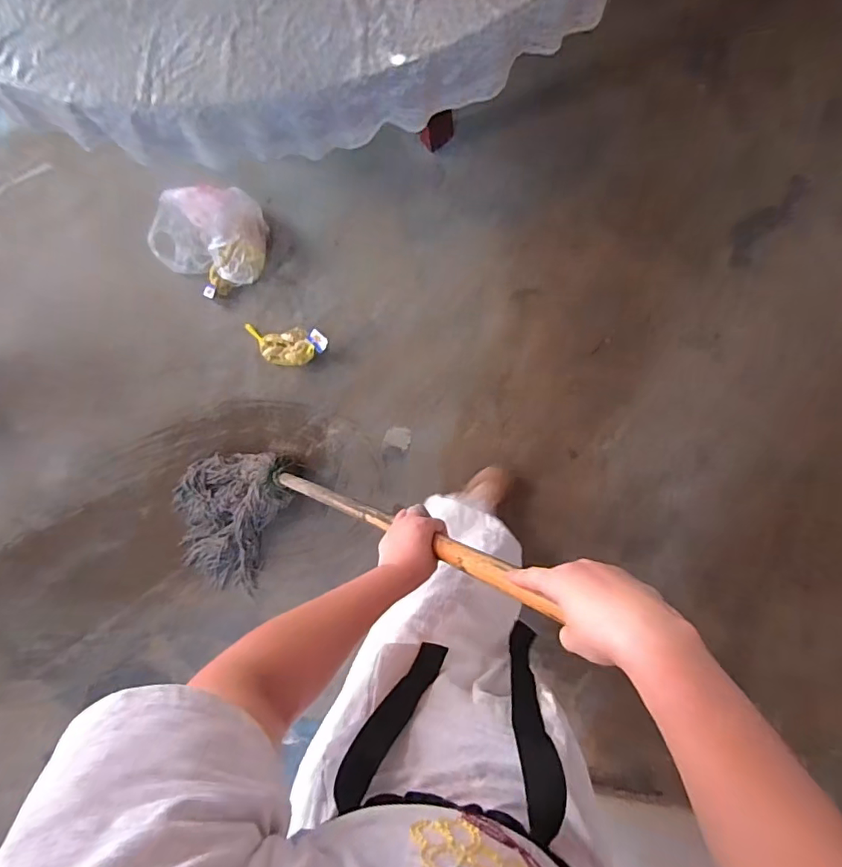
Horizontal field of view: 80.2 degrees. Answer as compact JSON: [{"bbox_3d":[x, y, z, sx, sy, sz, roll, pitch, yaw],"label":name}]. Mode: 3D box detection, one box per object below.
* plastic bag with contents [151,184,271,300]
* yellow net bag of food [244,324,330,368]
[{"bbox_3d":[-0.591,-0.518,1.345,0.318,0.142,0.248,-1,89,4],"label":"plastic bag with contents"},{"bbox_3d":[-0.372,-0.241,1.370,0.236,0.036,0.104,7,89,4],"label":"yellow net bag of food"}]

